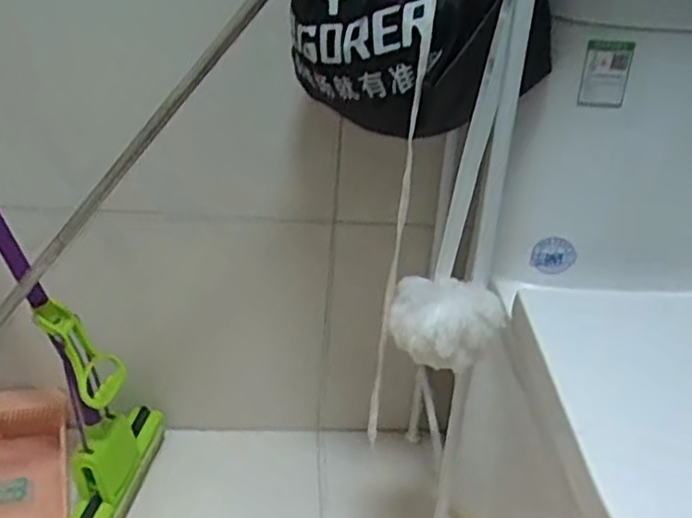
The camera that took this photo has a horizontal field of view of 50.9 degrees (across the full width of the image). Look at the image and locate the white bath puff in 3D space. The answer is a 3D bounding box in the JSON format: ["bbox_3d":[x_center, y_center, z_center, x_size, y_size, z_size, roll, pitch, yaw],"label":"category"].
[{"bbox_3d":[0.102,0.066,0.759,0.104,0.092,0.085,-14,38,-29],"label":"white bath puff"}]

